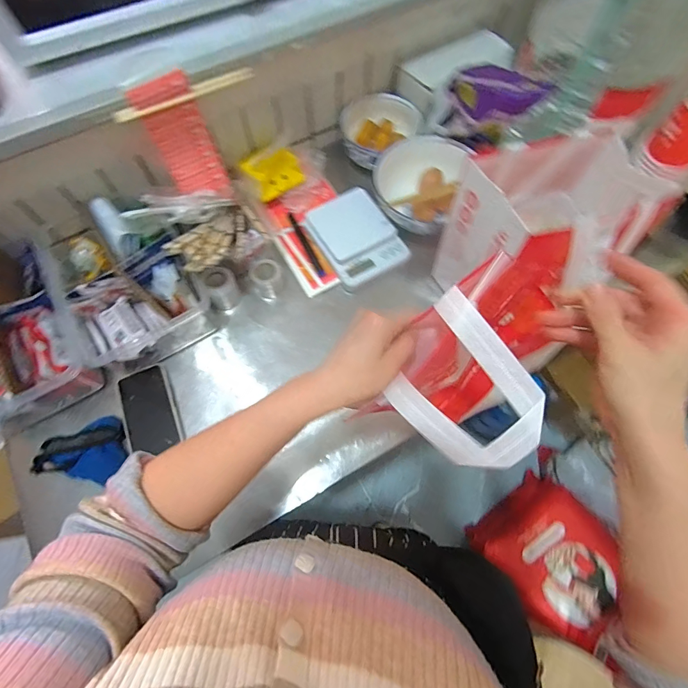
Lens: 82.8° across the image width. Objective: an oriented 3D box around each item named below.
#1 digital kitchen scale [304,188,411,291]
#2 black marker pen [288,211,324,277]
[{"bbox_3d":[0.020,-0.197,0.708,0.133,0.033,0.171,-28,71,-10],"label":"digital kitchen scale"},{"bbox_3d":[-0.071,-0.184,0.726,0.013,0.015,0.147,-25,70,-9],"label":"black marker pen"}]

